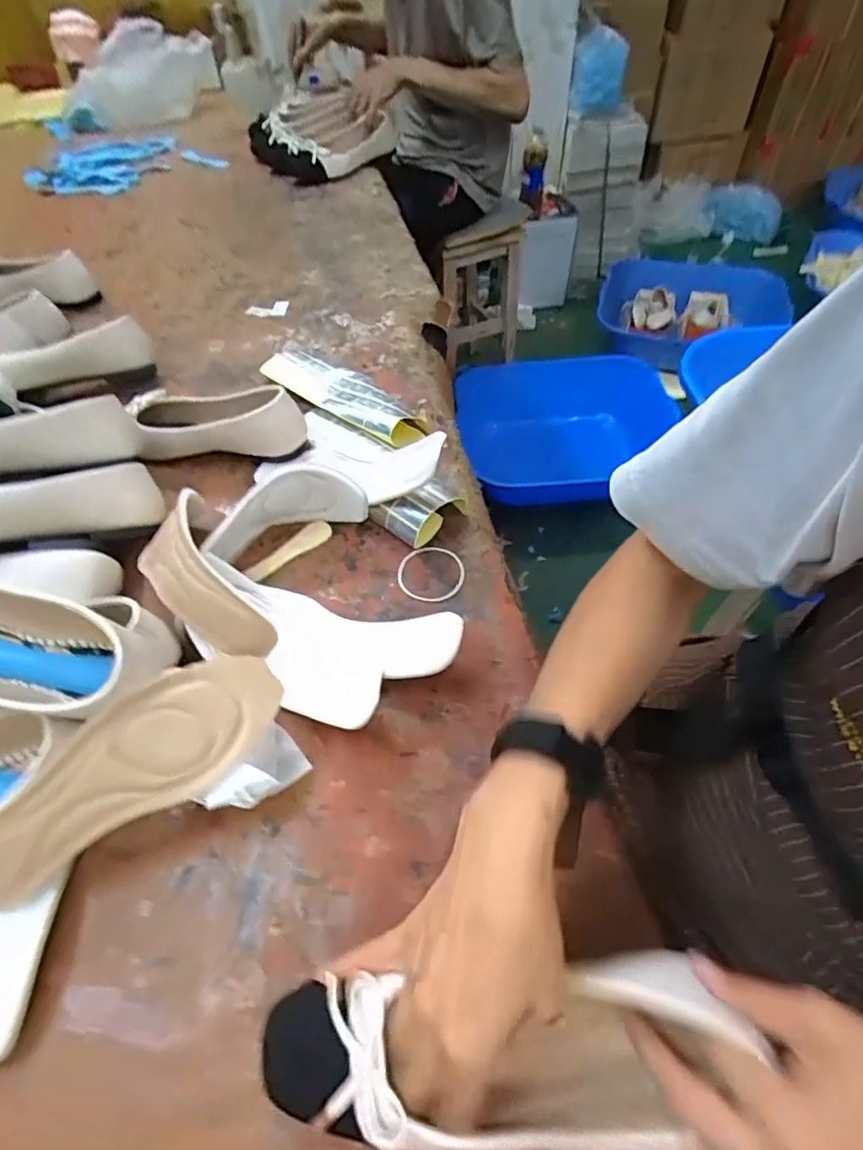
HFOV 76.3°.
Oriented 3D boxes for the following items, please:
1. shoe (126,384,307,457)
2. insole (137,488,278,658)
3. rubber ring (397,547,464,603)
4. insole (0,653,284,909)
[{"bbox_3d":[-0.243,-0.179,0.621,0.204,0.055,0.087,-2,53,2],"label":"shoe"},{"bbox_3d":[-0.189,0.004,0.458,0.071,0.055,0.155,-36,73,-21],"label":"insole"},{"bbox_3d":[0.001,-0.003,0.532,0.064,0.005,0.066,-2,53,2],"label":"rubber ring"},{"bbox_3d":[-0.210,0.133,0.373,0.224,0.038,0.077,-33,91,-21],"label":"insole"}]

